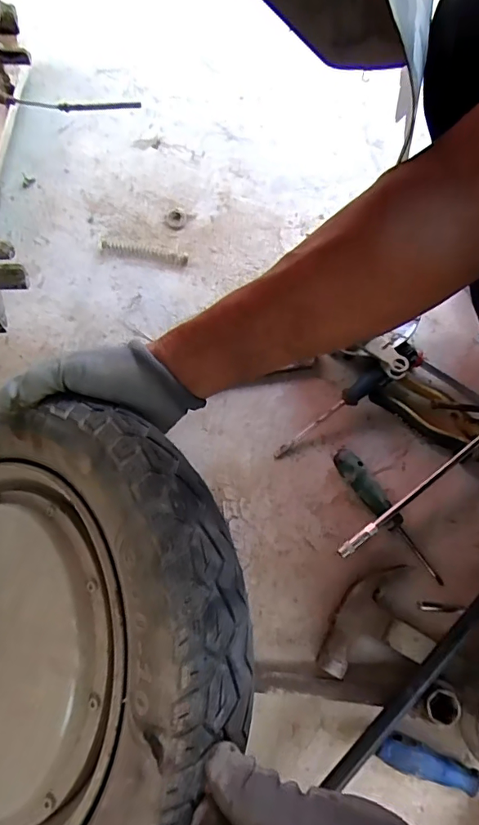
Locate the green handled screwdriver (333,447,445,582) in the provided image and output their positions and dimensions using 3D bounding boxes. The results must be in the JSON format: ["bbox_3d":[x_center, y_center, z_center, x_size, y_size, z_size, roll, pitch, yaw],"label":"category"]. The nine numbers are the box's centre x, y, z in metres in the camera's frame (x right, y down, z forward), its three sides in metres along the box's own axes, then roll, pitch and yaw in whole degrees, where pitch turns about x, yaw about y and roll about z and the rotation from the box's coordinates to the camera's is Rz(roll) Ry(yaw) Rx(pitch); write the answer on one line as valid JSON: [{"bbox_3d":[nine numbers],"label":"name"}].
[{"bbox_3d":[0.159,0.107,0.498,0.025,0.028,0.165,-39,78,-11],"label":"green handled screwdriver"}]

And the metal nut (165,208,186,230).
[{"bbox_3d":[-0.084,-0.256,0.618,0.026,0.005,0.031,-9,74,-3],"label":"metal nut"}]

